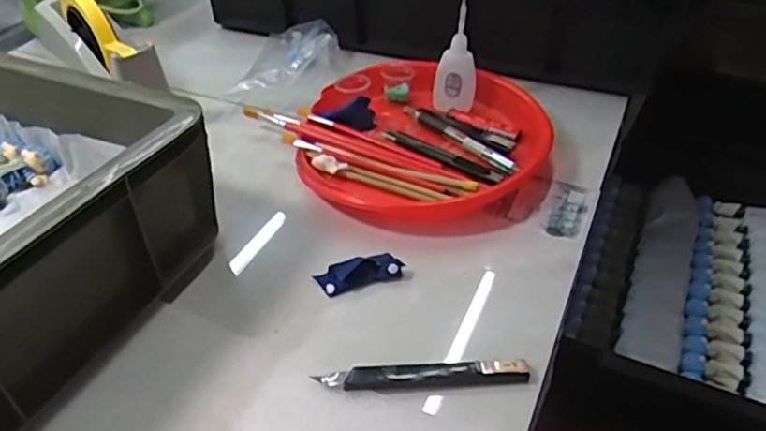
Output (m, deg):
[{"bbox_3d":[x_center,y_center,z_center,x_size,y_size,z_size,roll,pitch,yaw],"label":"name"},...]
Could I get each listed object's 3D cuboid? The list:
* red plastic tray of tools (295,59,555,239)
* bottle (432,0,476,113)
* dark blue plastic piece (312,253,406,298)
[{"bbox_3d":[0.042,-0.075,0.587,0.235,0.040,0.239,7,41,9],"label":"red plastic tray of tools"},{"bbox_3d":[0.078,-0.167,0.620,0.047,0.110,0.047,4,41,6],"label":"bottle"},{"bbox_3d":[-0.017,0.044,0.467,0.064,0.016,0.027,-16,43,-17],"label":"dark blue plastic piece"}]

